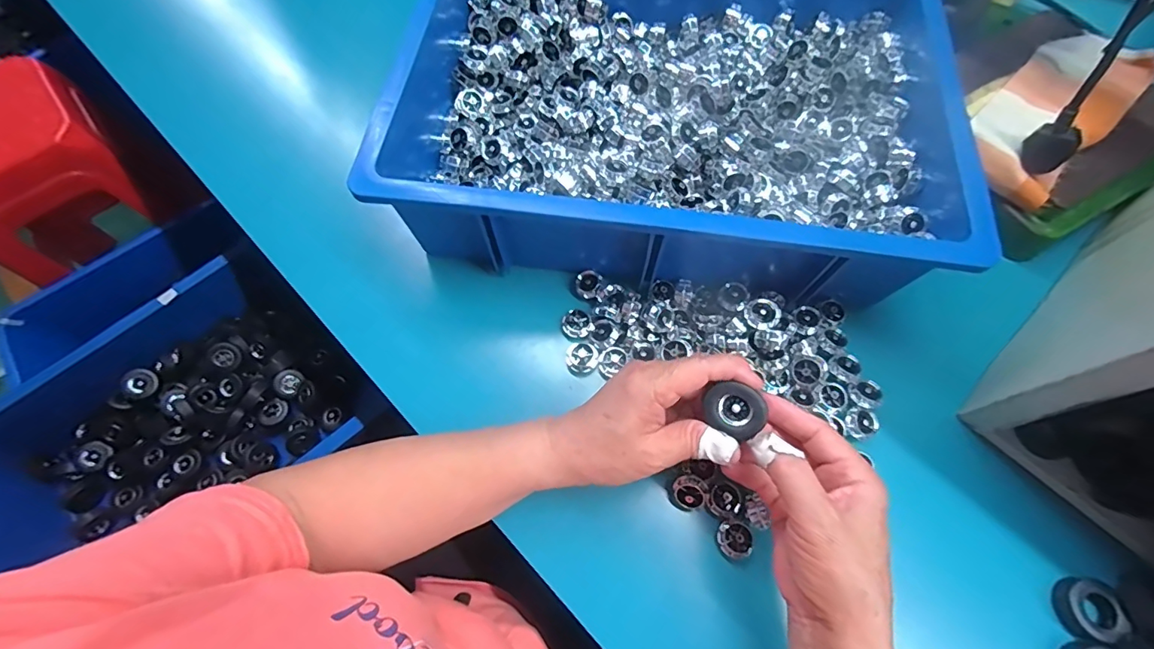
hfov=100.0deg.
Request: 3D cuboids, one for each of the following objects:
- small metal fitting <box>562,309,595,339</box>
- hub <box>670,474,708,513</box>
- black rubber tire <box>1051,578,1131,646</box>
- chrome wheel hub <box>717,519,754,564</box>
[{"bbox_3d":[0.000,0.000,0.409,0.023,0.008,0.024,-1,68,2],"label":"small metal fitting"},{"bbox_3d":[0.081,0.122,0.351,0.023,0.020,0.024,-4,68,0],"label":"hub"},{"bbox_3d":[0.344,0.191,0.324,0.034,0.015,0.037,8,69,5],"label":"black rubber tire"},{"bbox_3d":[0.111,0.151,0.340,0.024,0.012,0.024,28,72,12],"label":"chrome wheel hub"}]

